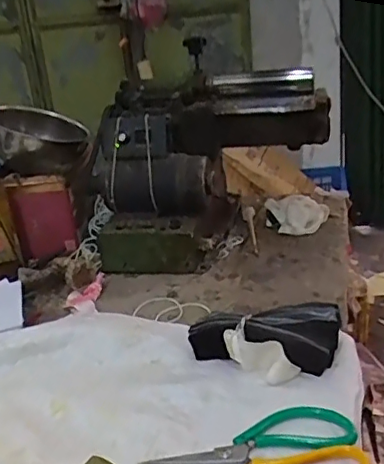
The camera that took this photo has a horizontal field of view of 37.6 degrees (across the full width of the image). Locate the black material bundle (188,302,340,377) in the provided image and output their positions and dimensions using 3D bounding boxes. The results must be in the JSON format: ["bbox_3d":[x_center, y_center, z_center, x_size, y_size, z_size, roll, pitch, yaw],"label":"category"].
[{"bbox_3d":[0.079,0.120,0.620,0.166,0.055,0.063,-3,22,7],"label":"black material bundle"}]

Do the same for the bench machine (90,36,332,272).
[{"bbox_3d":[0.015,-0.113,0.925,0.359,0.252,0.249,-11,23,-12],"label":"bench machine"}]

